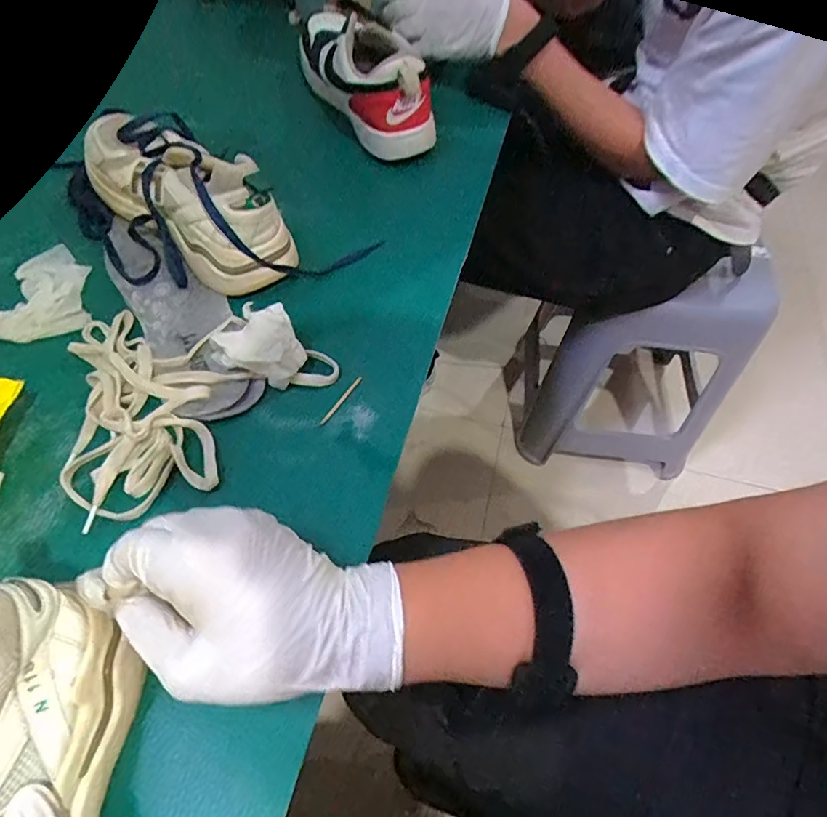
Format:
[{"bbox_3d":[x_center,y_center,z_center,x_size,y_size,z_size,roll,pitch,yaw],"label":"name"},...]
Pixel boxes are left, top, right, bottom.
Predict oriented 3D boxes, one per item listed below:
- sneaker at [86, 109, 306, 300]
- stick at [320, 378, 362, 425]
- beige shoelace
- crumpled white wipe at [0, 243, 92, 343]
[{"bbox_3d":[-0.194,-0.188,0.451,0.210,0.096,0.074,36,61,20],"label":"sneaker"},{"bbox_3d":[-0.054,-0.006,0.399,0.005,0.005,0.049,29,59,16],"label":"stick"},{"bbox_3d":[-0.160,-0.024,0.393,0.188,0.022,0.170,-20,59,-16],"label":"beige shoelace"},{"bbox_3d":[-0.311,-0.099,0.443,0.076,0.006,0.106,-13,57,-12],"label":"crumpled white wipe"}]

